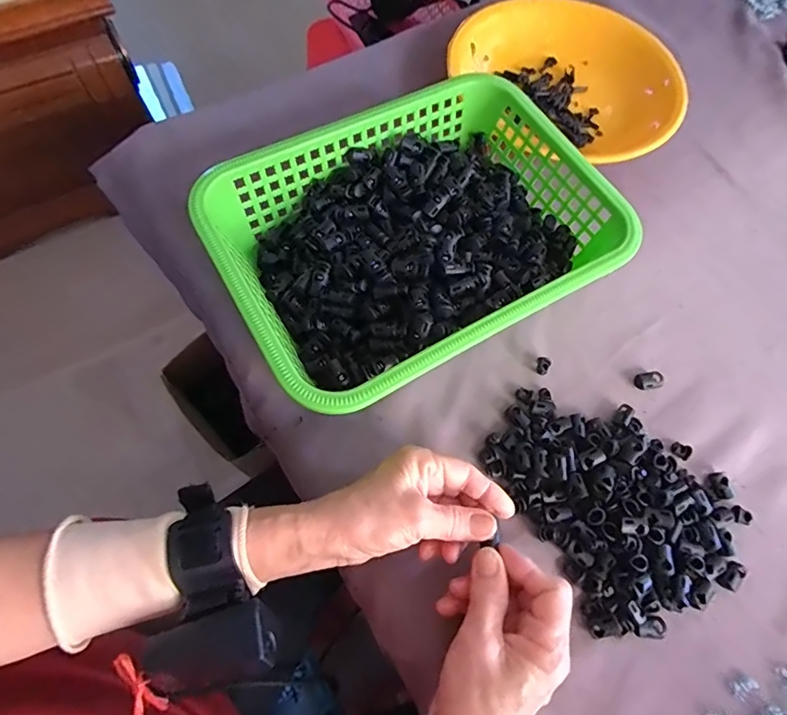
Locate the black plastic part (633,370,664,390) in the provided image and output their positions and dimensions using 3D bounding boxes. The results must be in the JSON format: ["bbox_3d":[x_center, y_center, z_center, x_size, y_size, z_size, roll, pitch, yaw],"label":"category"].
[{"bbox_3d":[0.211,0.020,0.401,0.022,0.008,0.014,-10,68,-8],"label":"black plastic part"}]

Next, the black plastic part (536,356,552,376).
[{"bbox_3d":[0.123,0.006,0.400,0.012,0.006,0.015,29,68,10],"label":"black plastic part"}]

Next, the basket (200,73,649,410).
[{"bbox_3d":[0.018,-0.092,0.399,0.302,0.086,0.222,-29,72,-15],"label":"basket"}]

